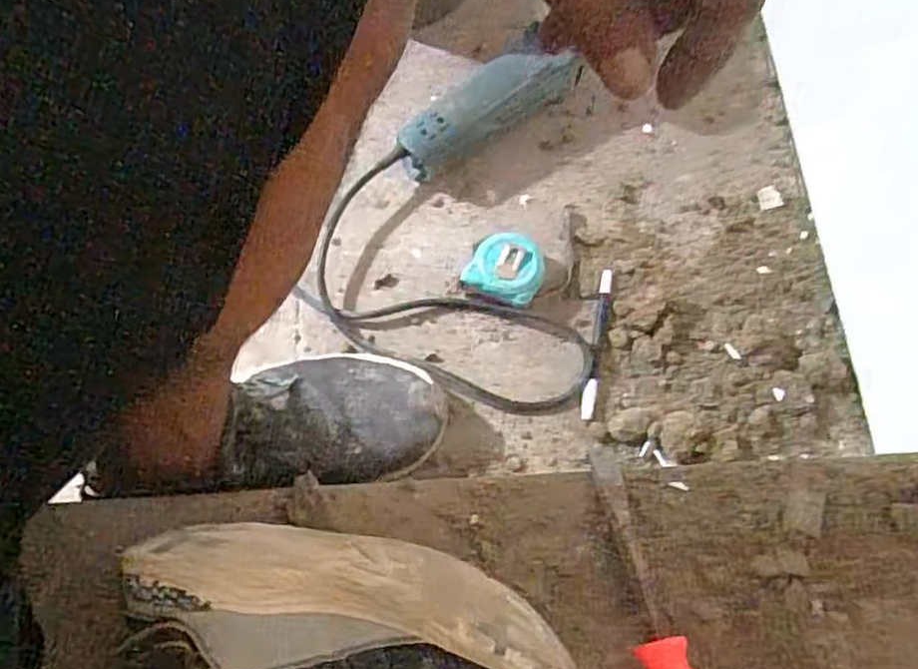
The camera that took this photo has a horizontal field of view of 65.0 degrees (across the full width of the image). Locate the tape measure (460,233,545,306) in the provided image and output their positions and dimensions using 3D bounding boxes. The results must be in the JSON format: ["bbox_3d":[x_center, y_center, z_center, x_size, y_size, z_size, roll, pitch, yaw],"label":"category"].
[{"bbox_3d":[0.044,-0.058,0.658,0.064,0.034,0.061,30,70,7],"label":"tape measure"}]

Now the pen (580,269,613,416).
[{"bbox_3d":[0.125,0.006,0.655,0.012,0.014,0.145,12,69,0],"label":"pen"}]

